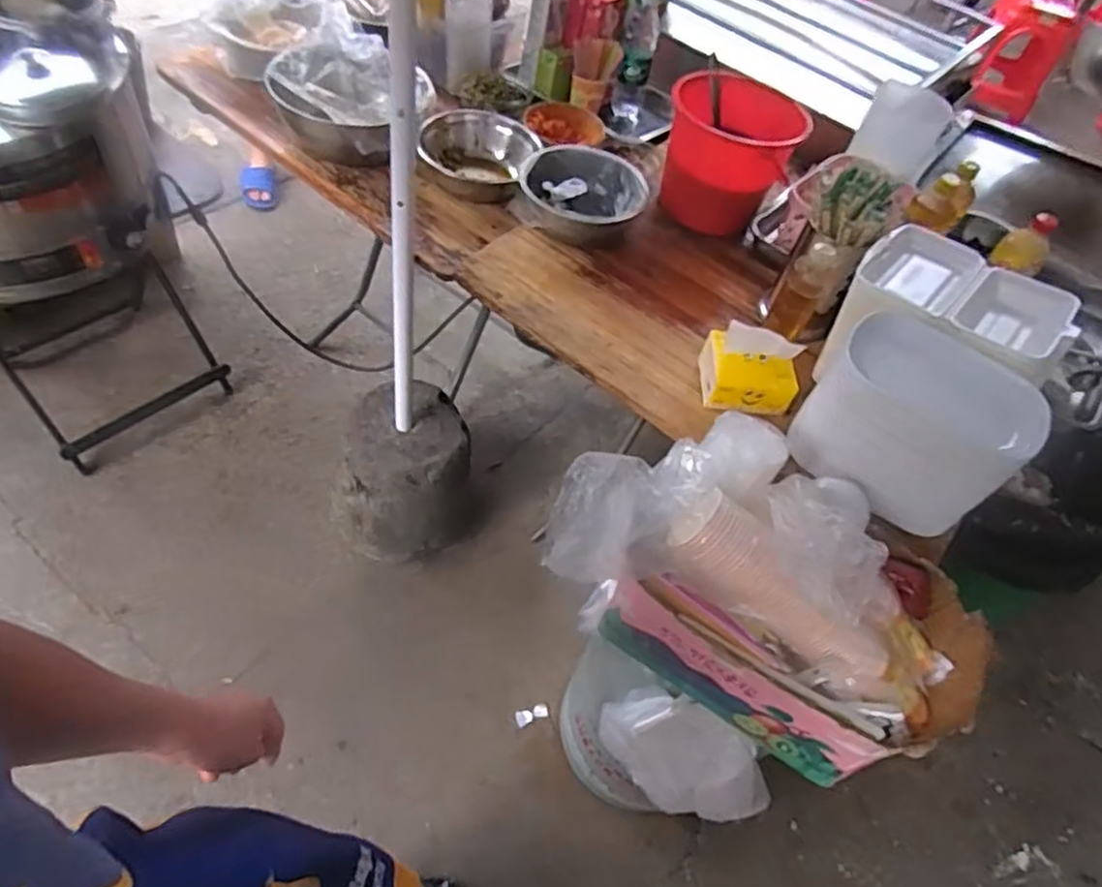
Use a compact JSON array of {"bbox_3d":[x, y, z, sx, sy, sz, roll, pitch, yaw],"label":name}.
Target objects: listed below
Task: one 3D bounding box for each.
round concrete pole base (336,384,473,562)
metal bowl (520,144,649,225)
[{"bbox_3d":[-0.317,0.062,1.486,0.289,0.285,0.269,2,55,-3],"label":"round concrete pole base"},{"bbox_3d":[0.053,-0.406,1.149,0.200,0.062,0.192,5,53,-7],"label":"metal bowl"}]

